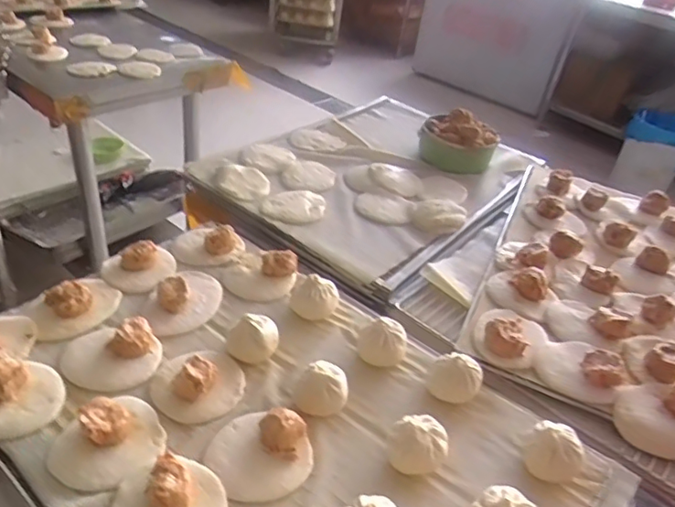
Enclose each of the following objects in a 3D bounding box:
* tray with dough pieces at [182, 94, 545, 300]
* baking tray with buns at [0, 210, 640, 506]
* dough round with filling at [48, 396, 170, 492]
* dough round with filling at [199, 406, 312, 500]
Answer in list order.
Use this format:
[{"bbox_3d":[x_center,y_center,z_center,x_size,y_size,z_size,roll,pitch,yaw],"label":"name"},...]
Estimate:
[{"bbox_3d":[0.070,-0.159,1.003,0.384,0.036,0.552,29,40,26],"label":"tray with dough pieces"},{"bbox_3d":[-0.065,0.142,0.557,0.609,0.044,0.416,29,41,28],"label":"baking tray with buns"},{"bbox_3d":[-0.203,0.164,0.501,0.092,0.033,0.081,-18,43,-33],"label":"dough round with filling"},{"bbox_3d":[-0.069,0.176,0.505,0.088,0.034,0.078,18,36,12],"label":"dough round with filling"}]

